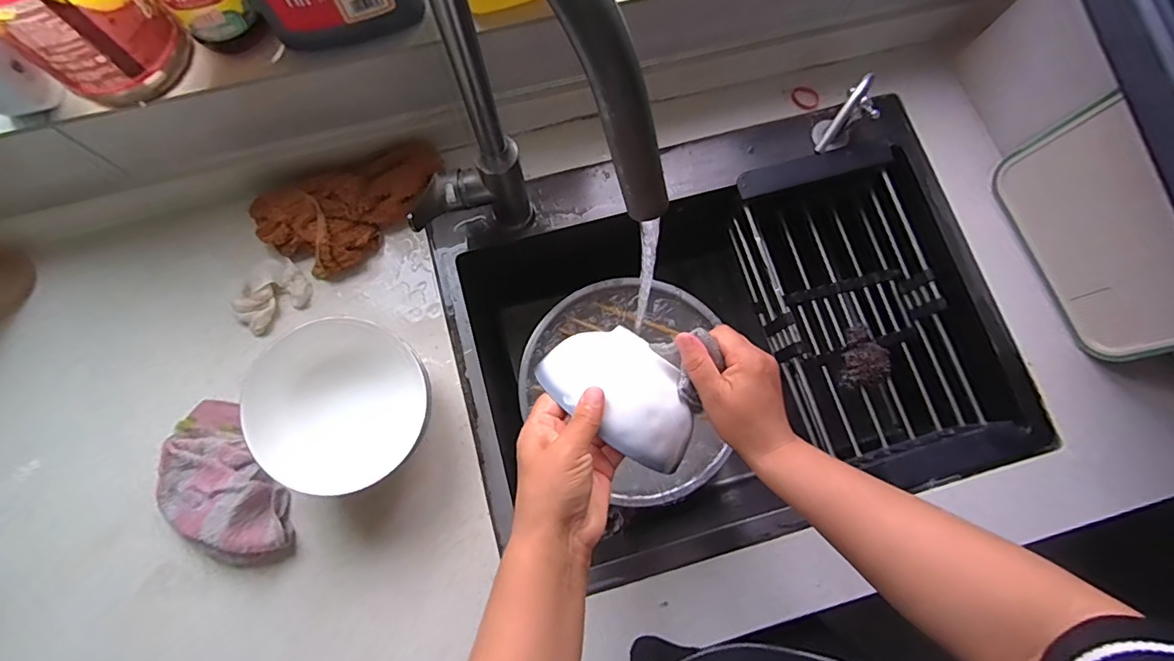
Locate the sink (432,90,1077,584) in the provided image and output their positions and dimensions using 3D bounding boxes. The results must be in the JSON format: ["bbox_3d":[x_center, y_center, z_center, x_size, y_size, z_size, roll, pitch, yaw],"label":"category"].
[{"bbox_3d":[0.159,0.013,0.673,0.601,0.196,0.446,-17,77,-5],"label":"sink"}]

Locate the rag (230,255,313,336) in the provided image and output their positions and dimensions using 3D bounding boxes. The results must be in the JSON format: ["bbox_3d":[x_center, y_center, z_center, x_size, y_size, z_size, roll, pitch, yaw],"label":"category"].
[{"bbox_3d":[-0.342,-0.040,0.568,0.075,0.024,0.060,-37,80,-9],"label":"rag"}]

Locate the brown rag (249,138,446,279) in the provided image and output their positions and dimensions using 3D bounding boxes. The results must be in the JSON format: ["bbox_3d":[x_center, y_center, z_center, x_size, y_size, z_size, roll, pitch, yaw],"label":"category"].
[{"bbox_3d":[-0.252,-0.131,0.581,0.207,0.049,0.110,-24,78,-7],"label":"brown rag"}]

